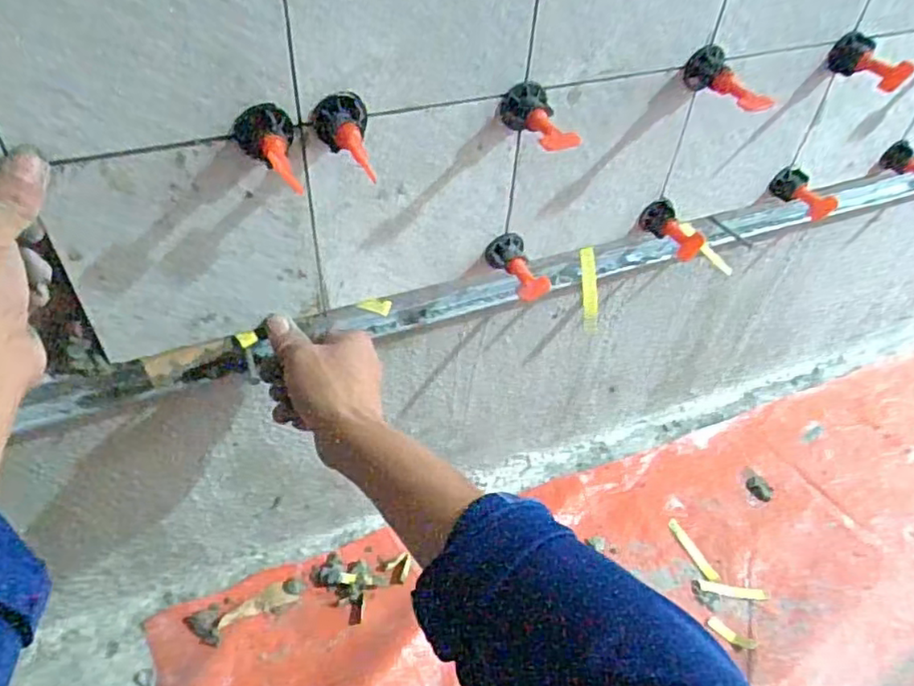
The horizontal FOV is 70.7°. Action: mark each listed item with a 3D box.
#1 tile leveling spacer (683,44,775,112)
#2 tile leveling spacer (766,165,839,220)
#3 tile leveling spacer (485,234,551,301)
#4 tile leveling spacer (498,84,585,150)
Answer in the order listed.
[{"bbox_3d":[0.191,-0.182,0.453,0.029,0.028,0.063,-14,48,-18],"label":"tile leveling spacer"},{"bbox_3d":[0.323,-0.137,0.595,0.031,0.030,0.058,-24,52,-26],"label":"tile leveling spacer"},{"bbox_3d":[0.049,-0.058,0.502,0.032,0.027,0.055,-15,49,-18],"label":"tile leveling spacer"},{"bbox_3d":[0.054,-0.143,0.419,0.034,0.029,0.052,-11,48,-15],"label":"tile leveling spacer"}]

